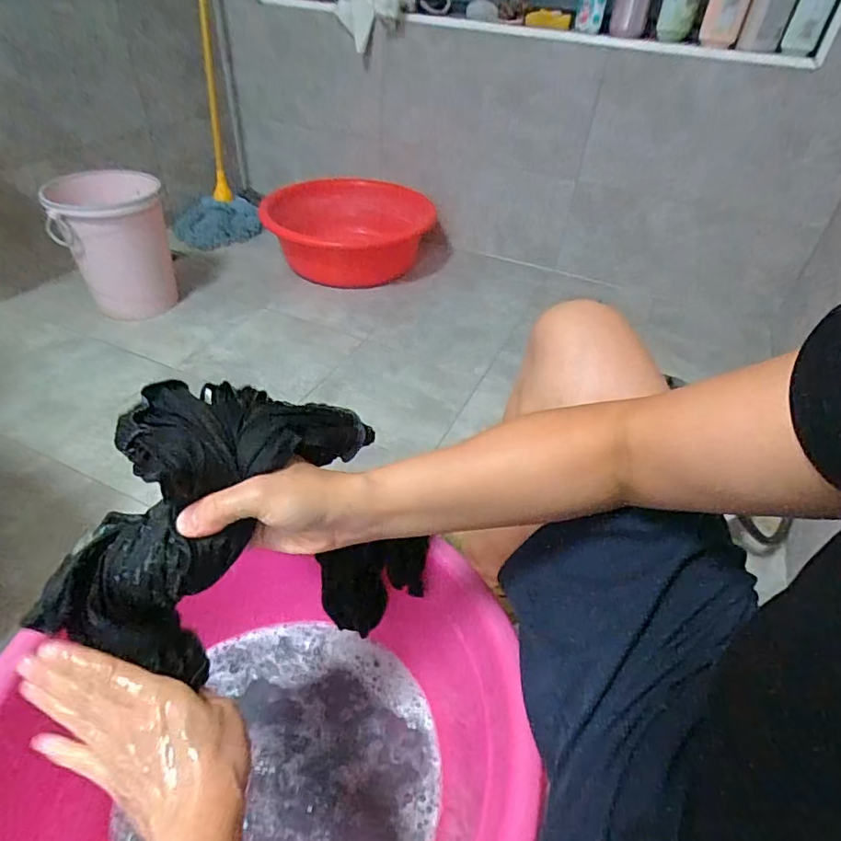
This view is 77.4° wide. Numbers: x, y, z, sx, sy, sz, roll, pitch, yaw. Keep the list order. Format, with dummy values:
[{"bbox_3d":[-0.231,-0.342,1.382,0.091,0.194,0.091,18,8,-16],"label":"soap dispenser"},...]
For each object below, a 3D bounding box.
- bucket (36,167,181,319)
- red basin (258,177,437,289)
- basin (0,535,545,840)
[{"bbox_3d":[-0.723,-0.424,1.257,0.229,0.268,0.225,-12,45,-19],"label":"bucket"},{"bbox_3d":[-0.194,-0.554,1.552,0.467,0.169,0.467,3,42,-3],"label":"red basin"},{"bbox_3d":[-0.121,0.343,0.499,0.400,0.214,0.364,4,42,-2],"label":"basin"}]

